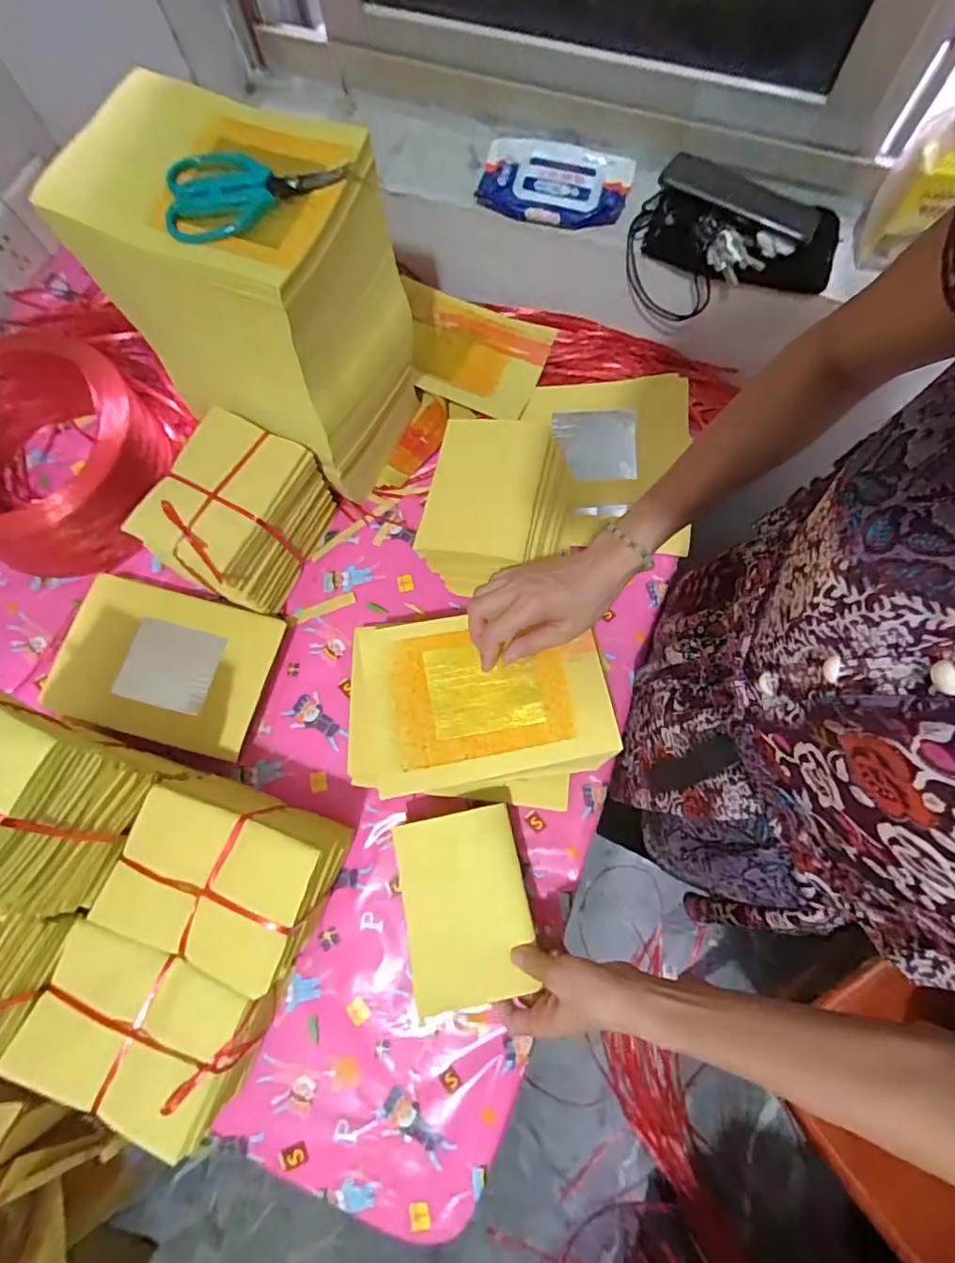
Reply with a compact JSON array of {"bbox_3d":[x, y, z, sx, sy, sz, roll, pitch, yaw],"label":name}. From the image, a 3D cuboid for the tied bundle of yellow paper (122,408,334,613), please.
[{"bbox_3d":[-0.263,-0.130,0.625,0.120,0.158,0.168,27,74,9],"label":"tied bundle of yellow paper"}]

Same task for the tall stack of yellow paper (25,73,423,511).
[{"bbox_3d":[-0.213,-0.327,0.573,0.236,0.289,0.176,27,74,9],"label":"tall stack of yellow paper"}]

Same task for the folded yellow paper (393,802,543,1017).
[{"bbox_3d":[-0.011,0.253,0.516,0.109,0.015,0.158,-11,72,-3],"label":"folded yellow paper"}]

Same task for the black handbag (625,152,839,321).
[{"bbox_3d":[0.278,-0.430,0.625,0.213,0.102,0.115,13,72,5],"label":"black handbag"}]

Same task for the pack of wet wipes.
[{"bbox_3d":[0.090,-0.527,0.649,0.174,0.031,0.099,17,73,6],"label":"pack of wet wipes"}]

